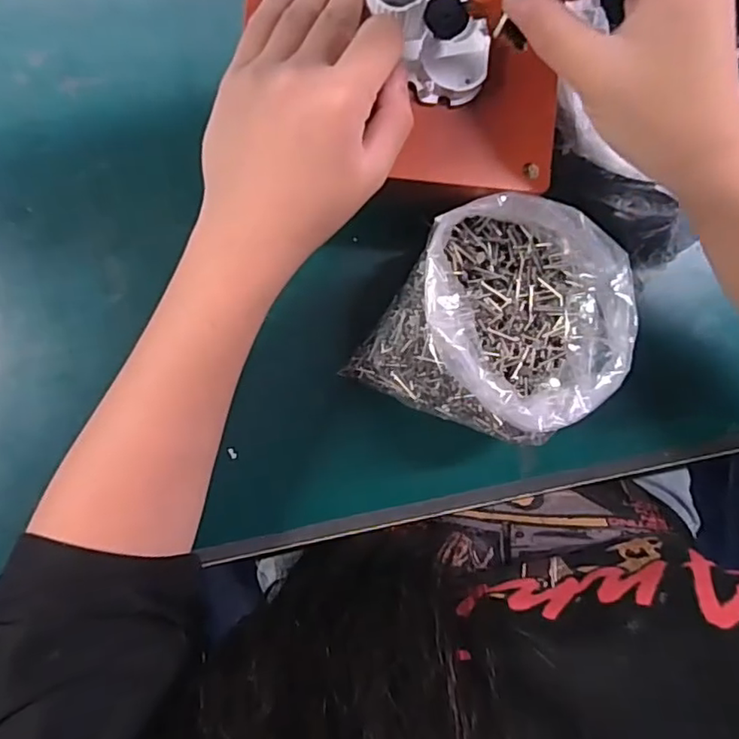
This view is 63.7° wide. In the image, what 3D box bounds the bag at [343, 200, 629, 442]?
[{"bbox_3d":[0.069,-0.026,0.316,0.109,0.085,0.117,27,89,-4],"label":"bag"}]

